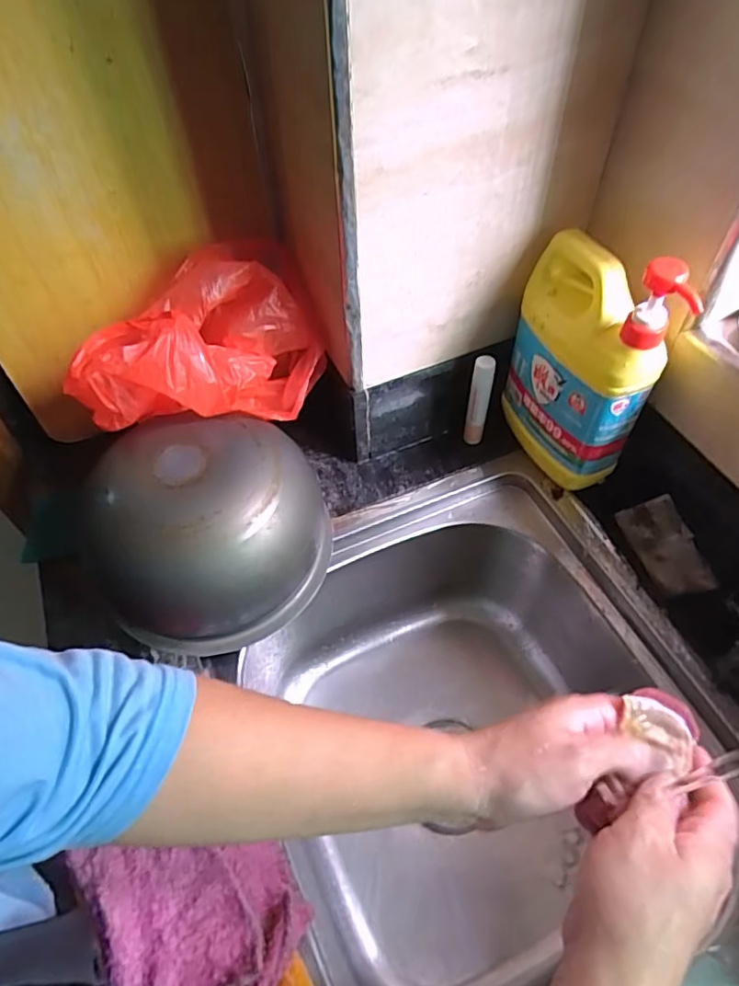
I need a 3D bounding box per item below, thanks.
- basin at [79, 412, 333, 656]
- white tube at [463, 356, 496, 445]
[{"bbox_3d":[-0.144,0.025,0.537,0.199,0.129,0.183,-1,53,1],"label":"basin"},{"bbox_3d":[0.116,-0.093,0.632,0.022,0.120,0.019,9,54,9],"label":"white tube"}]

